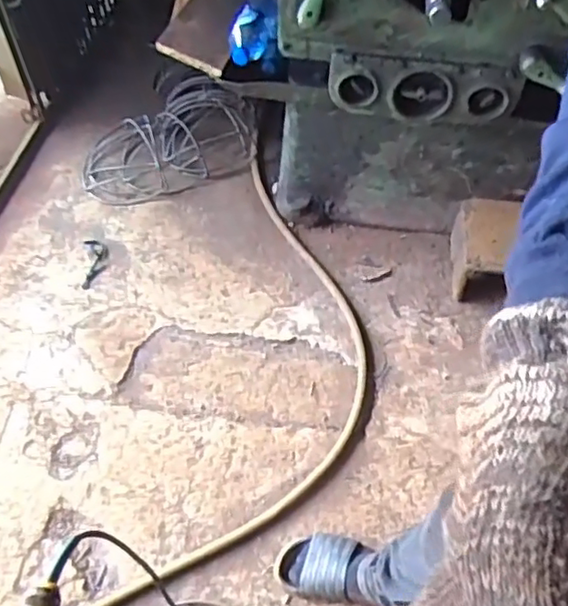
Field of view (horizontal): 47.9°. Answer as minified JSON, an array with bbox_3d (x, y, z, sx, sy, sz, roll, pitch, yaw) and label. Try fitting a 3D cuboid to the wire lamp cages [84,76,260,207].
[{"bbox_3d":[-0.292,-0.407,1.608,0.442,0.135,0.242,-26,60,-18],"label":"wire lamp cages"}]

